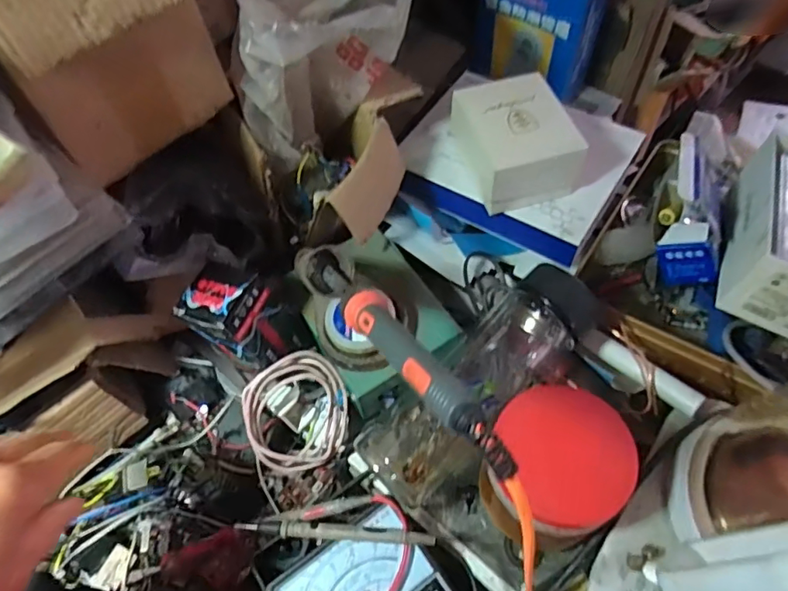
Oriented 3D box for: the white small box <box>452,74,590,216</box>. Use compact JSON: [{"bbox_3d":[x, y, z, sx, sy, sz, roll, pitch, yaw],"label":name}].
[{"bbox_3d":[0.107,-0.141,0.513,0.096,0.066,0.106,-16,60,-5],"label":"white small box"}]

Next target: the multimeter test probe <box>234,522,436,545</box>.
[{"bbox_3d":[-0.045,0.175,0.400,0.147,0.013,0.012,3,60,5],"label":"multimeter test probe"}]

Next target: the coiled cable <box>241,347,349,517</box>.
[{"bbox_3d":[-0.084,0.103,0.448,0.105,0.025,0.094,-37,106,-2],"label":"coiled cable"}]

